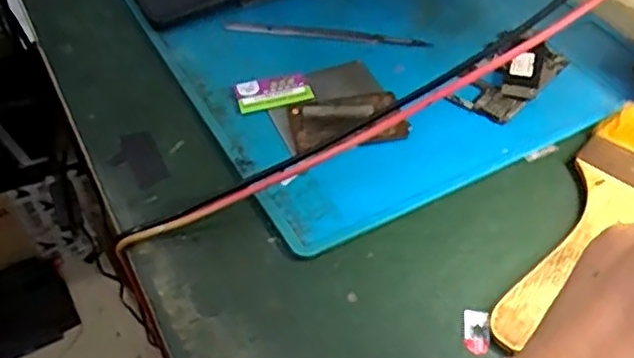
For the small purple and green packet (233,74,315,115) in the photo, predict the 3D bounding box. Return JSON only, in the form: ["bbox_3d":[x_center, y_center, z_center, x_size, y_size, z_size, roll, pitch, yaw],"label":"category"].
[{"bbox_3d":[-0.025,-0.049,0.379,0.041,0.006,0.023,-12,48,-6],"label":"small purple and green packet"}]

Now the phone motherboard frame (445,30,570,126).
[{"bbox_3d":[0.108,-0.059,0.380,0.039,0.012,0.074,32,57,29],"label":"phone motherboard frame"}]

